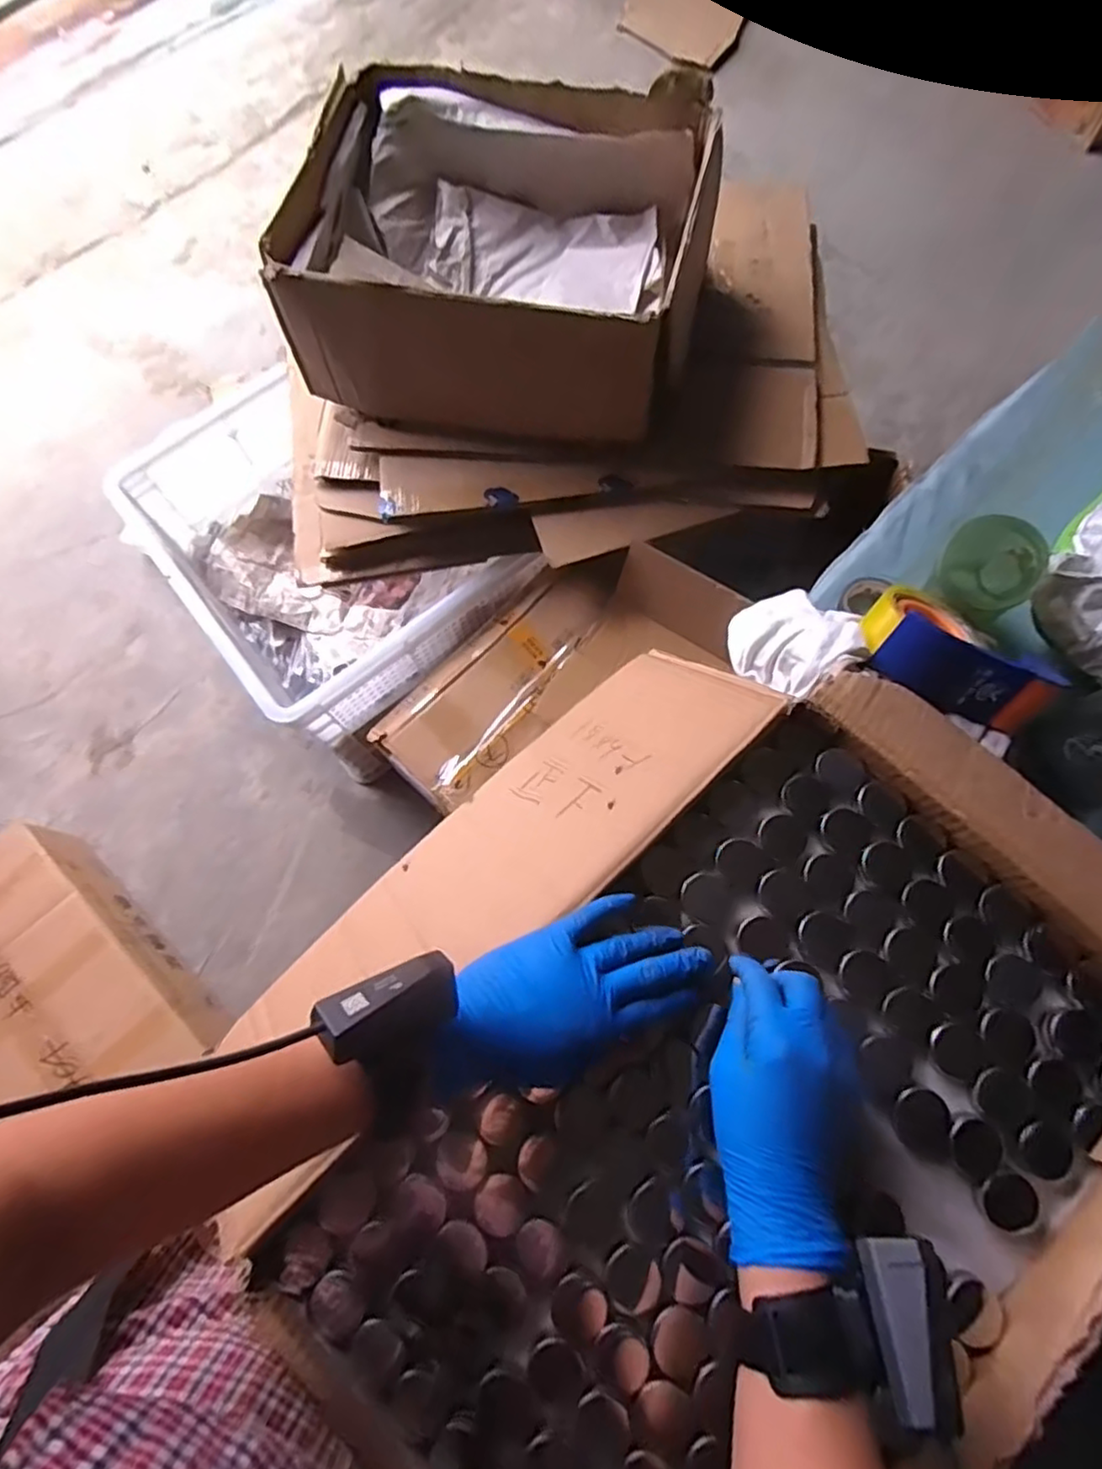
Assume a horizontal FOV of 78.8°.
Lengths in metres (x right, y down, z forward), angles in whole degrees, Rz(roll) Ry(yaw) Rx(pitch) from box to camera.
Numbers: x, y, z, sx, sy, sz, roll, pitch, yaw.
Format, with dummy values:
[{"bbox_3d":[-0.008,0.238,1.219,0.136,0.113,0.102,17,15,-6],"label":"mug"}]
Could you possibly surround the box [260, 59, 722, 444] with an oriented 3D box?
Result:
[{"bbox_3d":[-0.056,-0.664,0.926,0.526,0.175,0.442,11,74,5],"label":"box"}]

